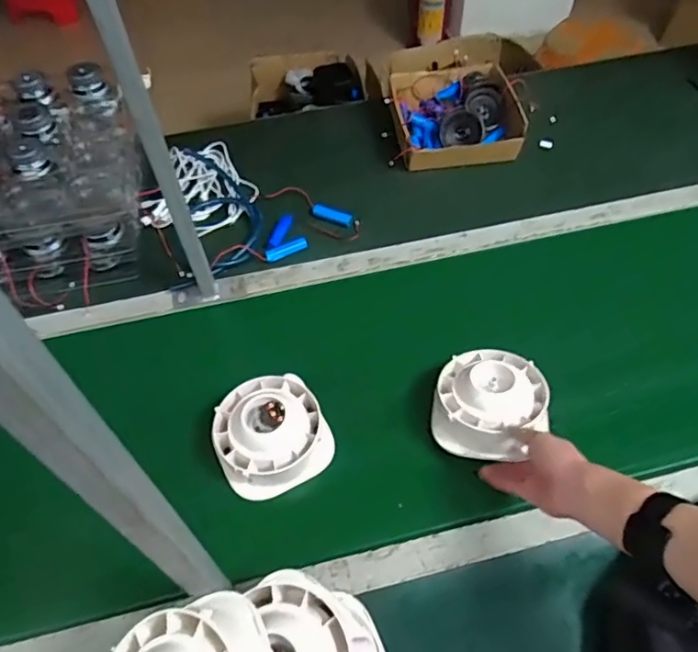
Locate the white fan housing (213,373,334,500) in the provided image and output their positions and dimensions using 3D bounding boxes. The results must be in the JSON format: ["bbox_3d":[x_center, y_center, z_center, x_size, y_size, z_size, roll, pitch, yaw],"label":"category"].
[{"bbox_3d":[-0.096,0.126,0.674,0.141,0.062,0.141,-22,70,-14],"label":"white fan housing"}]

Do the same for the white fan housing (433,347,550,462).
[{"bbox_3d":[0.173,0.088,0.668,0.131,0.064,0.138,-1,54,2],"label":"white fan housing"}]

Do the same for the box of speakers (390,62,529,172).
[{"bbox_3d":[0.196,-0.397,1.033,0.217,0.061,0.230,-6,54,-2],"label":"box of speakers"}]

